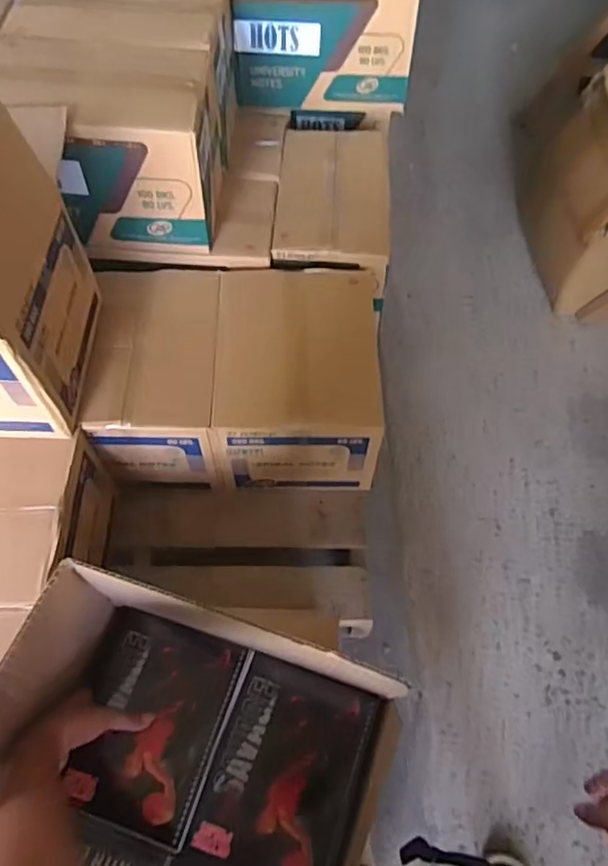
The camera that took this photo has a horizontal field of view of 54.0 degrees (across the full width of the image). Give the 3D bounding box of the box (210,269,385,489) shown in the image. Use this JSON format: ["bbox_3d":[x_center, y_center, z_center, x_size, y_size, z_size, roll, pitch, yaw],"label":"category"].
[{"bbox_3d":[-0.017,-0.120,1.331,0.337,0.243,0.412,0,60,-2],"label":"box"}]

